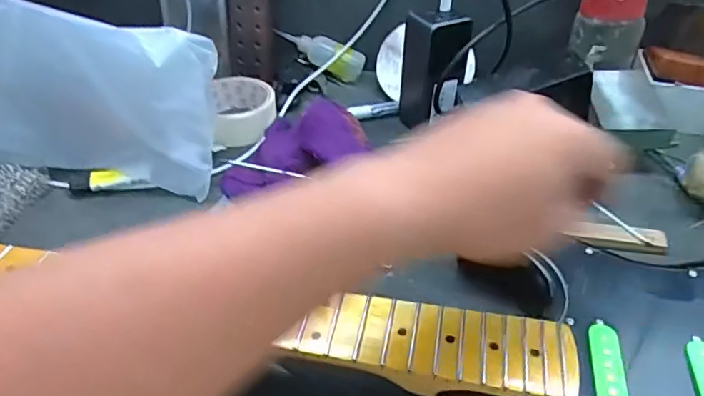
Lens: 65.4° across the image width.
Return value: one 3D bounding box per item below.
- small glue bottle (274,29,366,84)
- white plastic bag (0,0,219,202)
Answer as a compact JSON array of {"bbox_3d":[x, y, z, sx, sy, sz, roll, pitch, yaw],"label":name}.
[{"bbox_3d":[-0.038,-0.189,0.703,0.117,0.036,0.043,22,38,-15],"label":"small glue bottle"},{"bbox_3d":[-0.267,-0.095,0.519,0.267,0.148,0.093,8,41,11],"label":"white plastic bag"}]

